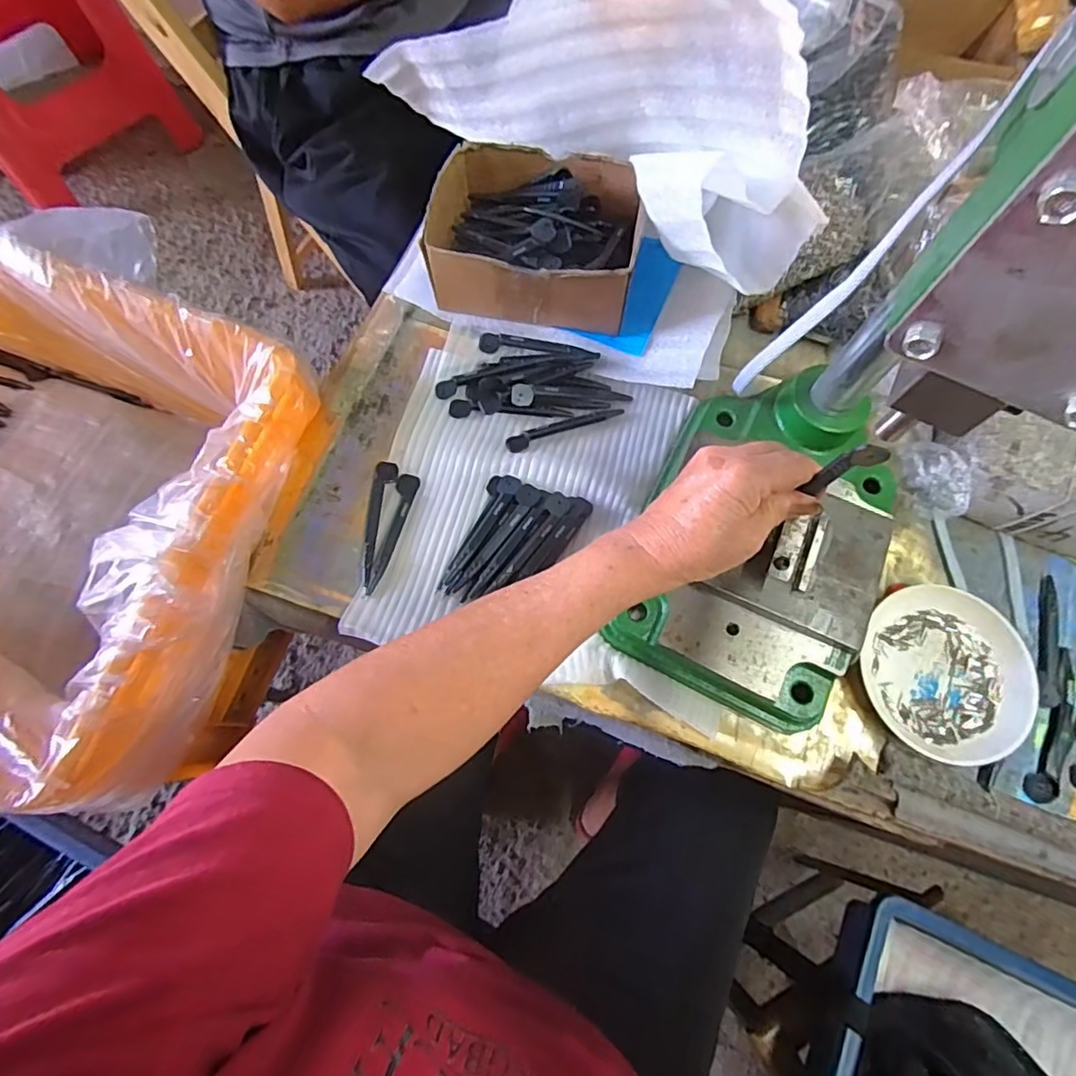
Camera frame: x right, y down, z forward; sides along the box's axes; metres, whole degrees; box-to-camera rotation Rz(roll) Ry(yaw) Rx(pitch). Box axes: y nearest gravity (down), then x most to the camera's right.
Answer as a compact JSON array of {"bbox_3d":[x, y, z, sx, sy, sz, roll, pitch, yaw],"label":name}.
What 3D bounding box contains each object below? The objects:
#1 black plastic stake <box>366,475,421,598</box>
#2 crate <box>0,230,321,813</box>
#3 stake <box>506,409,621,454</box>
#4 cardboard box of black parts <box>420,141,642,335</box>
[{"bbox_3d":[-0.108,-0.004,0.442,0.016,0.008,0.098,12,70,3],"label":"black plastic stake"},{"bbox_3d":[-0.446,-0.039,0.489,0.491,0.219,0.357,20,71,4],"label":"crate"},{"bbox_3d":[0.022,-0.091,0.480,0.099,0.007,0.016,-23,72,-10],"label":"stake"},{"bbox_3d":[-0.002,-0.249,0.489,0.159,0.062,0.128,9,70,2],"label":"cardboard box of black parts"}]

